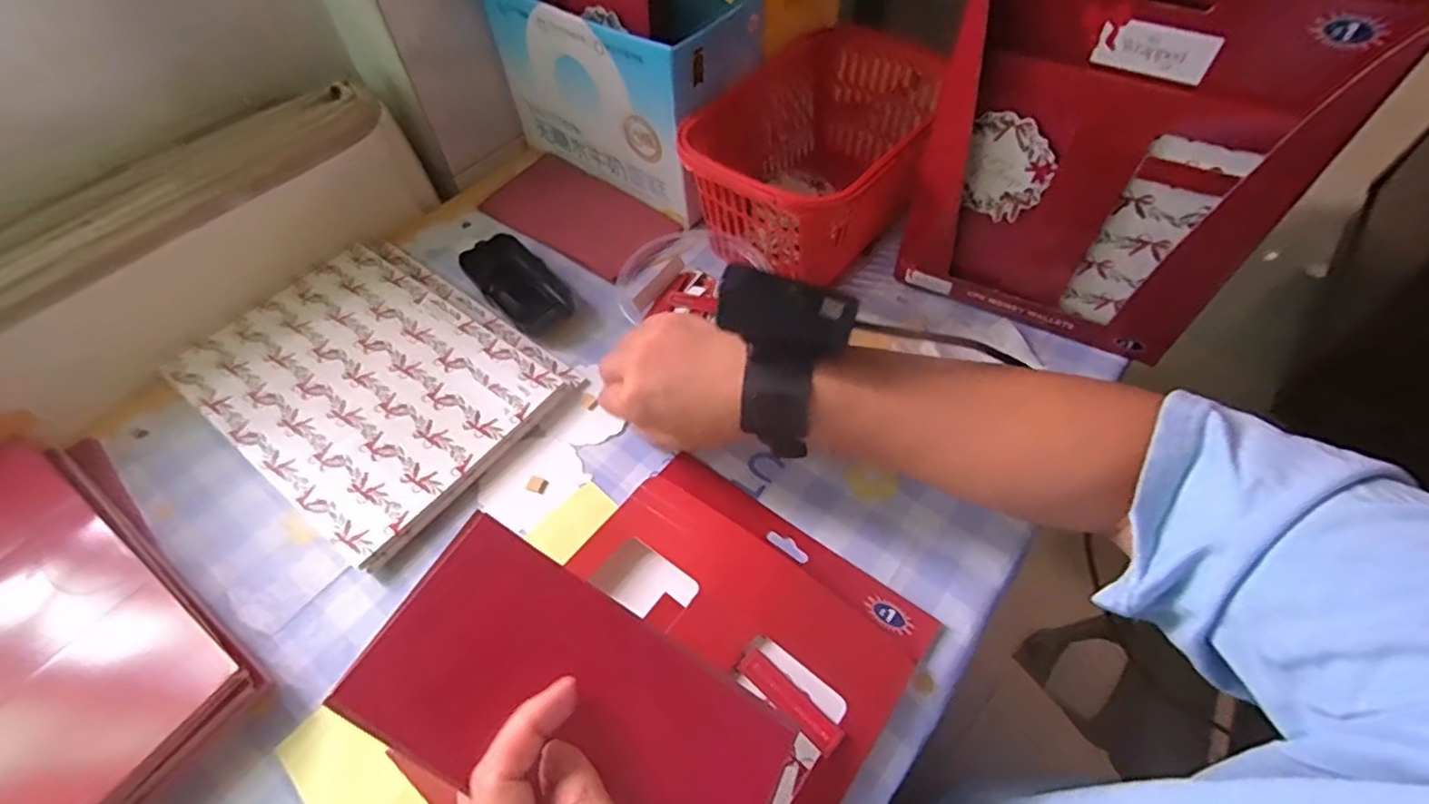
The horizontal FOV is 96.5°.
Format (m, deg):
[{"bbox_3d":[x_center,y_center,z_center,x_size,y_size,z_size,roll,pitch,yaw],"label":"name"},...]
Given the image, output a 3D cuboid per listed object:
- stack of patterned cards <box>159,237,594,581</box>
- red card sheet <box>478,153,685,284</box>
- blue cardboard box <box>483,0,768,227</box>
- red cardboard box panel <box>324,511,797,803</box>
[{"bbox_3d":[-0.255,-0.021,0.479,0.257,0.015,0.191,33,61,21],"label":"stack of patterned cards"},{"bbox_3d":[-0.127,-0.175,0.594,0.177,0.009,0.093,32,65,22],"label":"red card sheet"},{"bbox_3d":[-0.078,-0.288,0.576,0.223,0.158,0.112,34,61,22],"label":"blue cardboard box"},{"bbox_3d":[-0.051,0.131,0.266,0.178,0.012,0.086,36,59,-5],"label":"red cardboard box panel"}]

